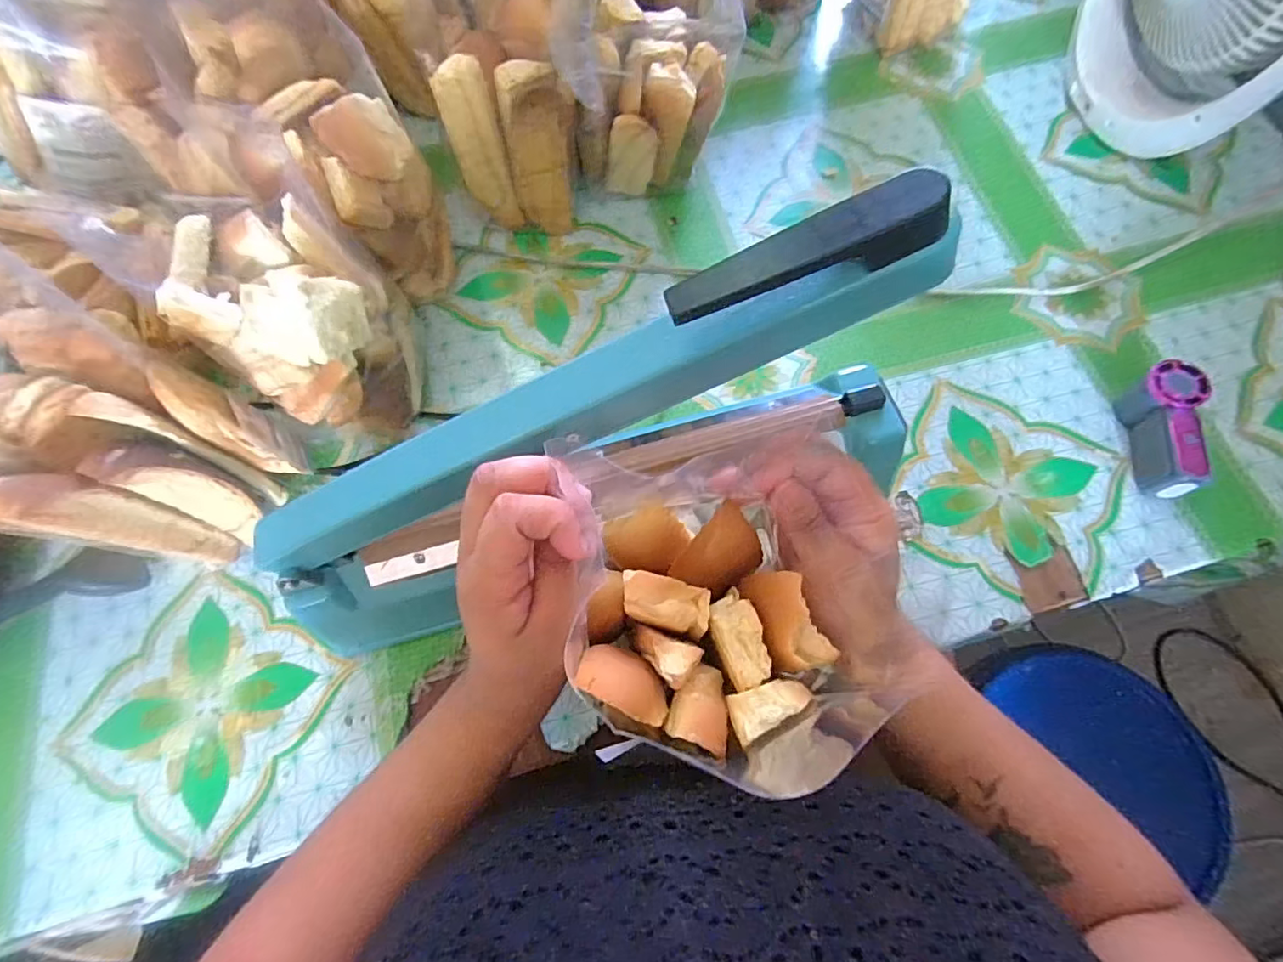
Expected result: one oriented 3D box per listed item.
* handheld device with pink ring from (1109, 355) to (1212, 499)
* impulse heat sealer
[{"bbox_3d":[0.379,-0.033,0.425,0.030,0.049,0.091,0,70,1],"label":"handheld device with pink ring"},{"bbox_3d":[-0.024,-0.008,0.323,0.372,0.241,0.077,-15,71,-4],"label":"impulse heat sealer"}]

